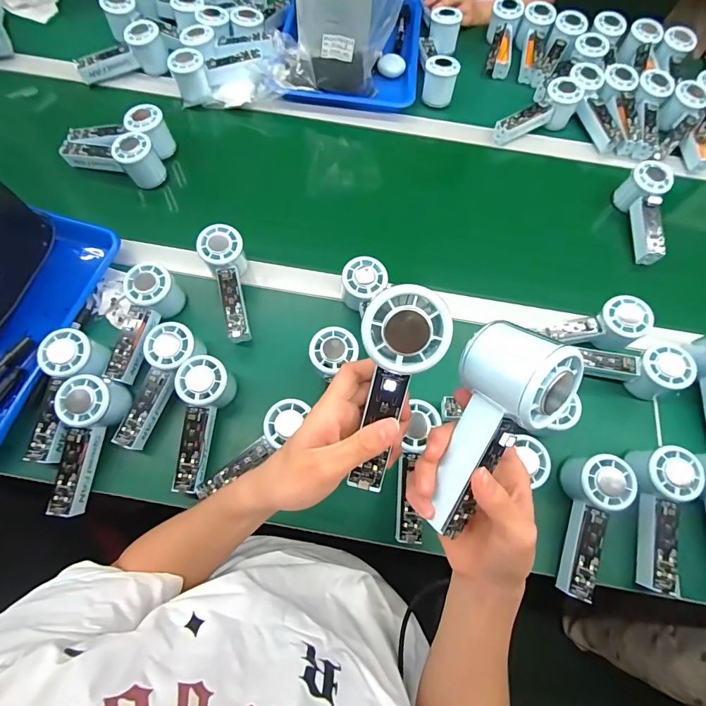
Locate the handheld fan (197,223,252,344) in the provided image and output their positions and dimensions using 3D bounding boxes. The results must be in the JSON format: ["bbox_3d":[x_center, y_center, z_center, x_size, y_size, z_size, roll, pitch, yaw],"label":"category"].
[{"bbox_3d":[-0.164,-0.089,0.540,0.056,0.058,0.159,-12,83,-6],"label":"handheld fan"}]

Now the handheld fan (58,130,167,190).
[{"bbox_3d":[-0.365,-0.300,0.612,0.139,0.063,0.055,17,69,5],"label":"handheld fan"}]

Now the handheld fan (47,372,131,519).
[{"bbox_3d":[-0.301,0.101,0.454,0.061,0.052,0.149,11,85,3],"label":"handheld fan"}]

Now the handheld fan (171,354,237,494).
[{"bbox_3d":[-0.177,0.081,0.470,0.054,0.056,0.151,7,81,1],"label":"handheld fan"}]

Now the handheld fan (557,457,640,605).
[{"bbox_3d":[0.259,0.186,0.445,0.057,0.052,0.150,17,83,5],"label":"handheld fan"}]

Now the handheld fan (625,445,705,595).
[{"bbox_3d":[0.339,0.180,0.449,0.058,0.053,0.152,13,81,4],"label":"handheld fan"}]

